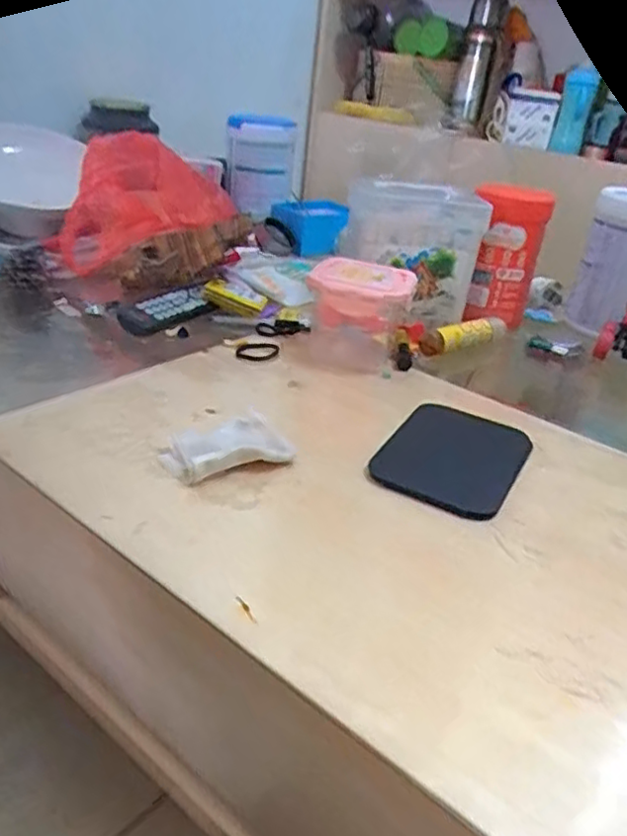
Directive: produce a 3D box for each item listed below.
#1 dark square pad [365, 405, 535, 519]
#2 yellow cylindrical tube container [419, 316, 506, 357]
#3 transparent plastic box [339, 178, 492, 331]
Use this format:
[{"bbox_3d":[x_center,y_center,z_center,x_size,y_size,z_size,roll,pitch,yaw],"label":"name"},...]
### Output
[{"bbox_3d":[0.127,0.034,0.588,0.113,0.013,0.156,21,31,23],"label":"dark square pad"},{"bbox_3d":[0.188,-0.102,0.811,0.128,0.033,0.030,-15,36,-36],"label":"yellow cylindrical tube container"},{"bbox_3d":[0.121,-0.217,0.838,0.165,0.155,0.105,8,28,0],"label":"transparent plastic box"}]

